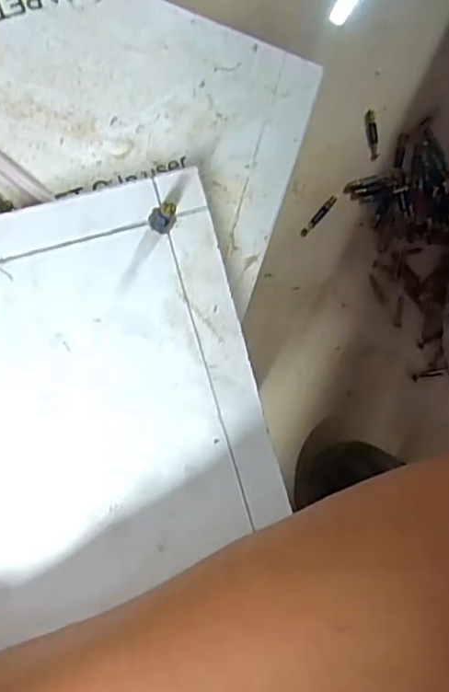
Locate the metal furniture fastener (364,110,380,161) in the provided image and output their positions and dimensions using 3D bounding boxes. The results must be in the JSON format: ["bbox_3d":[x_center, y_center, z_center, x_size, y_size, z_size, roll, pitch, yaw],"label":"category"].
[{"bbox_3d":[0.129,-0.183,0.547,0.010,0.004,0.041,-10,94,-7],"label":"metal furniture fastener"}]

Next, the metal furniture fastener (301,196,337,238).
[{"bbox_3d":[0.083,-0.113,0.549,0.007,0.004,0.045,41,86,-7],"label":"metal furniture fastener"}]

